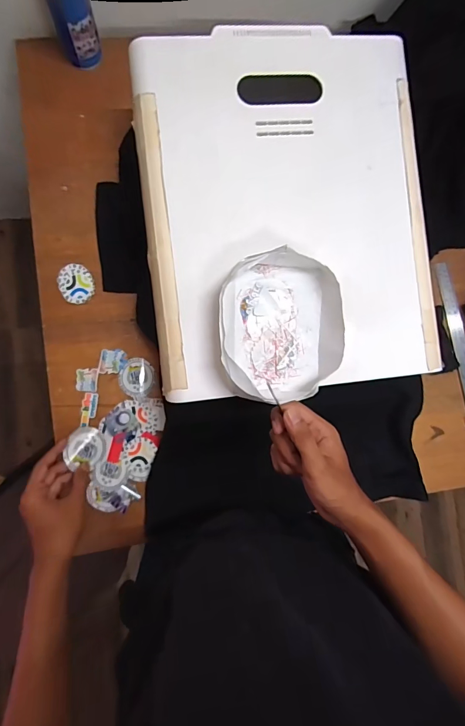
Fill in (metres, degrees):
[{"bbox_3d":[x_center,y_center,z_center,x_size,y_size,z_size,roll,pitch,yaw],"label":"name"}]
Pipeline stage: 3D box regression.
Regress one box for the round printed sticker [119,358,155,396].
[{"bbox_3d":[-0.164,0.024,0.669,0.059,0.010,0.064,1,85,-6],"label":"round printed sticker"}]

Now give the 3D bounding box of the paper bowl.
[{"bbox_3d":[0.062,-0.045,0.511,0.156,0.053,0.185,-7,88,-8],"label":"paper bowl"}]

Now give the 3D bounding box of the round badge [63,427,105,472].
[{"bbox_3d":[-0.221,0.125,0.582,0.056,0.008,0.054,-19,90,-35],"label":"round badge"}]

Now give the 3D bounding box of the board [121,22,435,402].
[{"bbox_3d":[0.079,-0.219,0.548,0.395,0.034,0.501,-6,86,-7],"label":"board"}]

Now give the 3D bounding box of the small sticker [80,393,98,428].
[{"bbox_3d":[-0.241,0.079,0.652,0.022,0.004,0.057,9,81,-14],"label":"small sticker"}]

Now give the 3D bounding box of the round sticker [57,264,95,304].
[{"bbox_3d":[-0.268,-0.136,0.667,0.057,0.004,0.068,-10,86,-7],"label":"round sticker"}]

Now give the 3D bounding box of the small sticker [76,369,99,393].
[{"bbox_3d":[-0.246,0.029,0.656,0.034,0.004,0.039,7,84,-6],"label":"small sticker"}]

